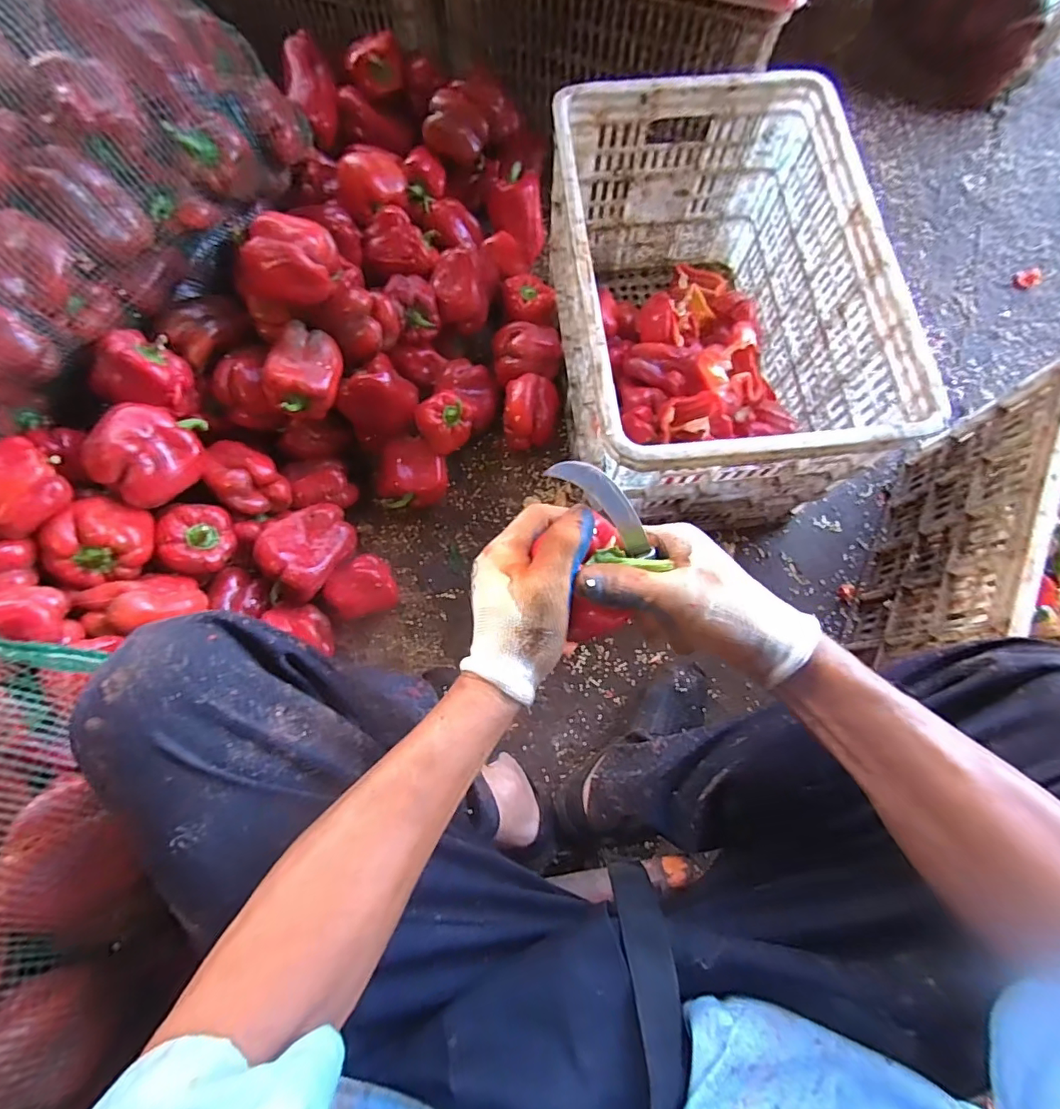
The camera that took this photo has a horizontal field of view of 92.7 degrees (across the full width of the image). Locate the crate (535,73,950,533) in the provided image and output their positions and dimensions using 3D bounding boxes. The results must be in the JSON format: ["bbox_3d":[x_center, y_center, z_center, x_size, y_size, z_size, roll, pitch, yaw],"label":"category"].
[{"bbox_3d":[0.229,-0.329,0.711,0.352,0.288,0.525,-7,76,-3],"label":"crate"}]

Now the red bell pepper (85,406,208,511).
[{"bbox_3d":[-0.461,-0.123,0.609,0.083,0.076,0.125,7,76,0],"label":"red bell pepper"}]

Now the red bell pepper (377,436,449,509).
[{"bbox_3d":[-0.175,-0.120,0.761,0.100,0.079,0.087,-14,77,-5],"label":"red bell pepper"}]

